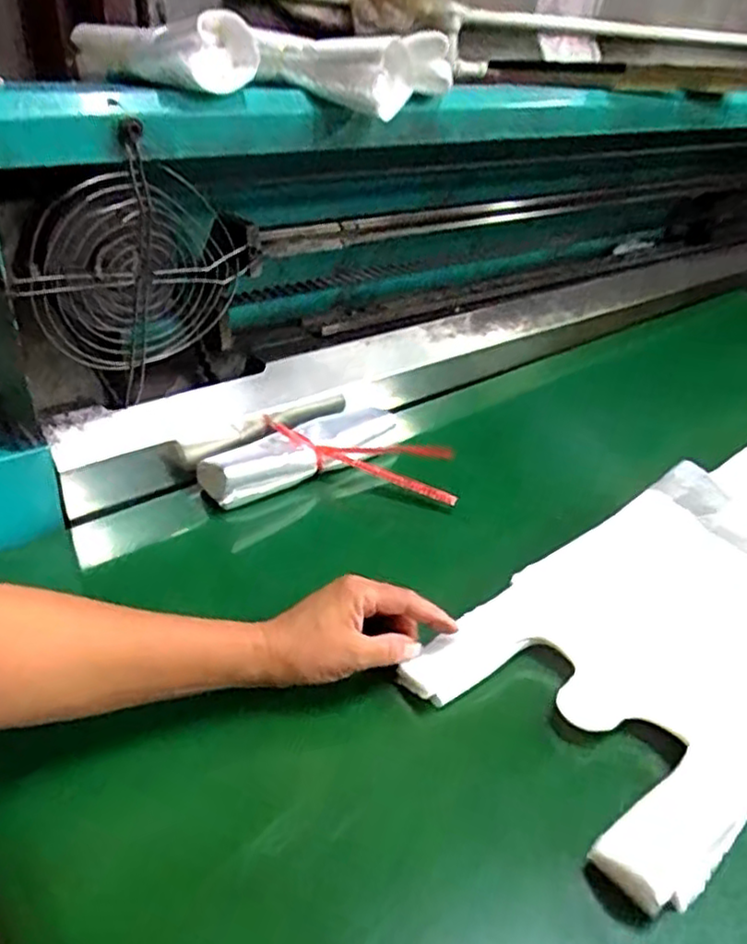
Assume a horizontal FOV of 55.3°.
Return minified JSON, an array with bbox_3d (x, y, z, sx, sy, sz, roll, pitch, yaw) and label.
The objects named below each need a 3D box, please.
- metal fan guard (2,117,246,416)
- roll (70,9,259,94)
[{"bbox_3d":[-0.190,-0.161,0.591,0.173,0.197,0.032,-49,58,1],"label":"metal fan guard"},{"bbox_3d":[-0.181,-0.353,0.594,0.059,0.050,0.220,-22,39,-35],"label":"roll"}]

